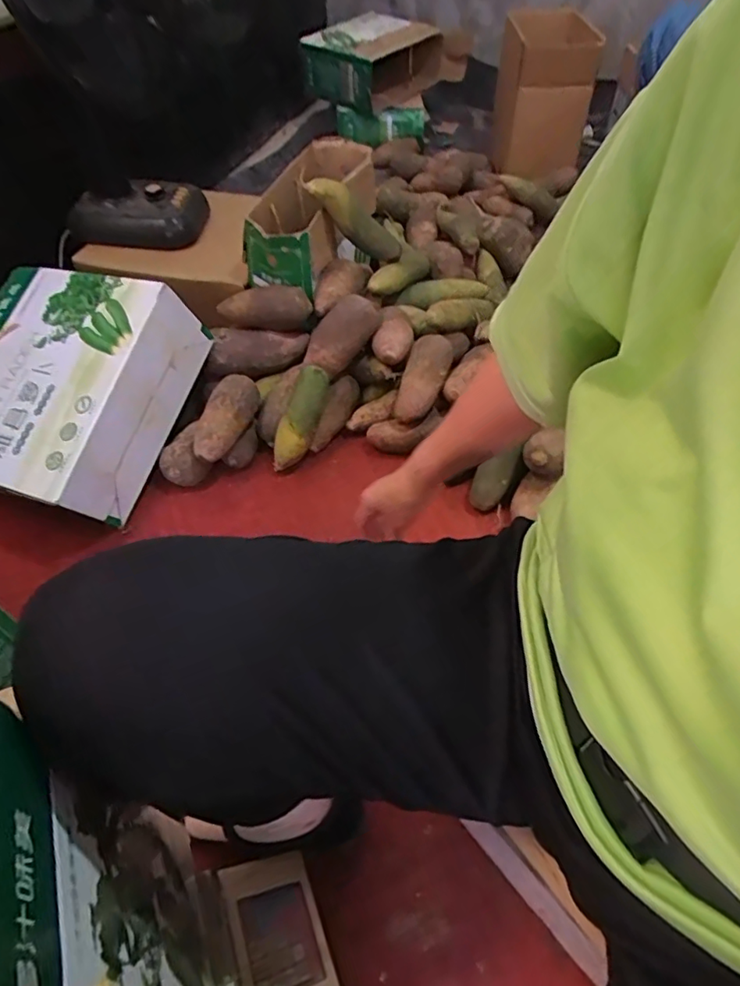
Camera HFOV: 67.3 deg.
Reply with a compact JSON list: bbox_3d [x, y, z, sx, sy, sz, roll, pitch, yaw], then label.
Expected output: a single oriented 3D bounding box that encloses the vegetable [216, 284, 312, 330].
[{"bbox_3d":[-0.181,-0.320,0.953,0.160,0.060,0.048,0,50,3],"label":"vegetable"}]

